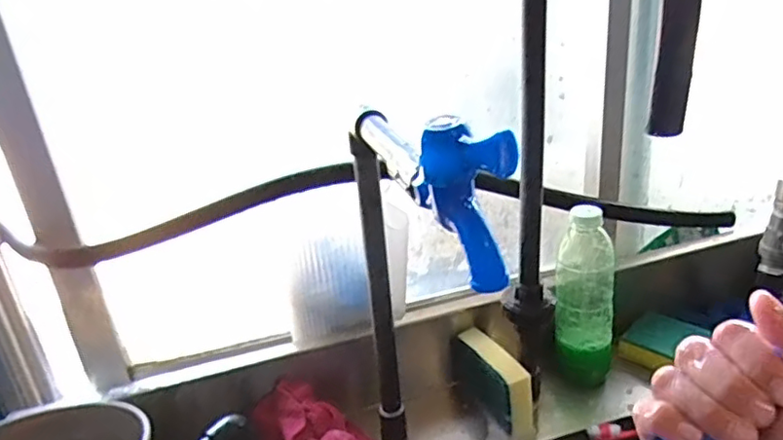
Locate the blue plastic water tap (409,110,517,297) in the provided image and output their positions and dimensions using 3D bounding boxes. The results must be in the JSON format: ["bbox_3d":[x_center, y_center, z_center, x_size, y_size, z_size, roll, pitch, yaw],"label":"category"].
[{"bbox_3d":[0.035,-0.008,0.292,0.020,0.079,0.061,-16,26,-22],"label":"blue plastic water tap"}]

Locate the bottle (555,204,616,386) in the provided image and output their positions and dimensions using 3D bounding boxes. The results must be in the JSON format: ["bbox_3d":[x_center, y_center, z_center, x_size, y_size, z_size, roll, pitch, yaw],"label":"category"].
[{"bbox_3d":[0.217,0.087,0.672,0.063,0.210,0.055,3,26,19],"label":"bottle"}]

